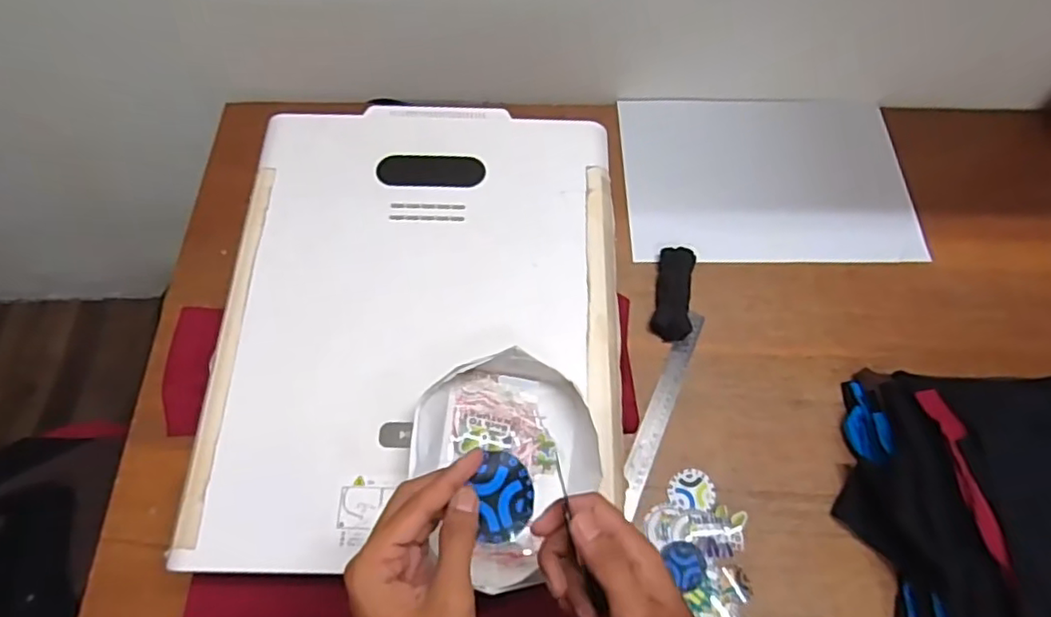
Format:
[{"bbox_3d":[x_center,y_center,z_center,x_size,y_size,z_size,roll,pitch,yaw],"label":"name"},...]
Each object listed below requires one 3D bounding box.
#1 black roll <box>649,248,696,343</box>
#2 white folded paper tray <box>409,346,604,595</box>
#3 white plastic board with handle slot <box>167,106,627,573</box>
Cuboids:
[{"bbox_3d":[0.197,-0.019,0.820,0.047,0.030,0.129,8,65,3],"label":"black roll"},{"bbox_3d":[-0.015,0.136,0.548,0.174,0.051,0.185,-33,71,-17],"label":"white folded paper tray"},{"bbox_3d":[-0.105,-0.004,0.635,0.399,0.023,0.489,1,65,-1],"label":"white plastic board with handle slot"}]

